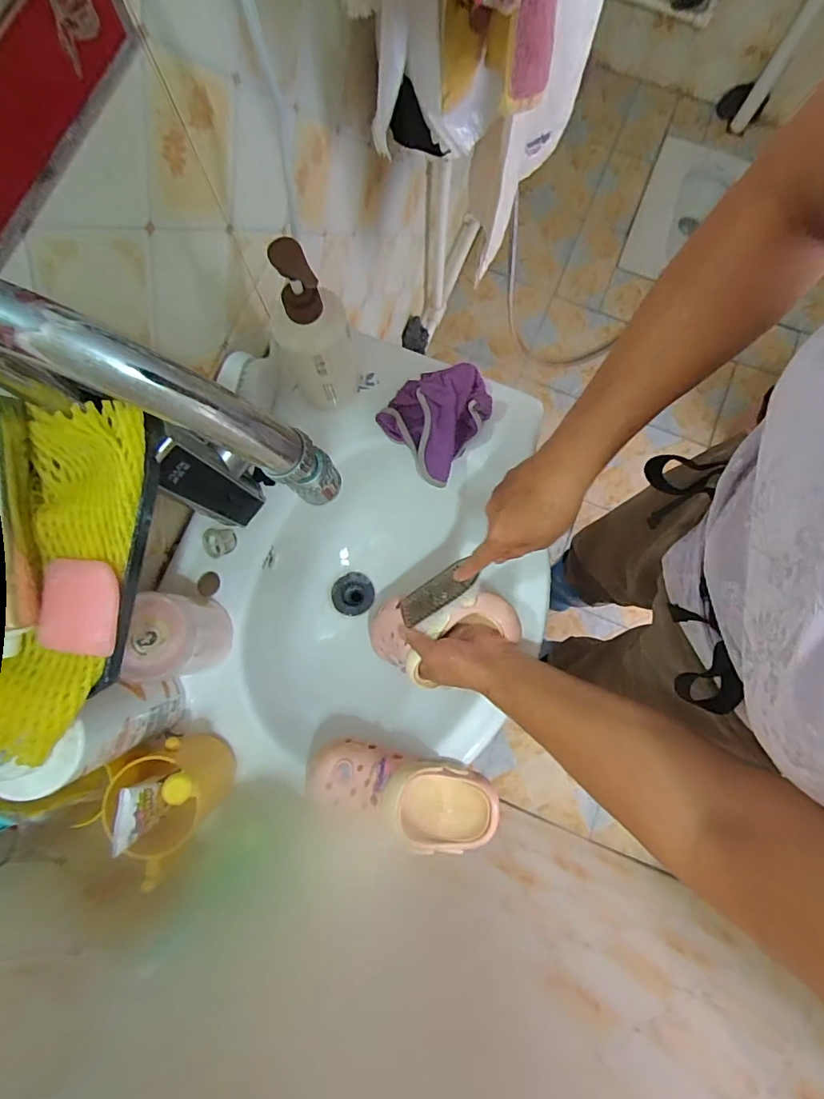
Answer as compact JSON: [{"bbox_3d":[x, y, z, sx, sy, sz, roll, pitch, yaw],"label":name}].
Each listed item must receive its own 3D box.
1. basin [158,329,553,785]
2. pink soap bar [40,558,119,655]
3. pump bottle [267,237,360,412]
[{"bbox_3d":[-0.039,0.026,0.599,0.361,0.171,0.508,38,81,7],"label":"basin"},{"bbox_3d":[-0.216,0.037,0.311,0.056,0.011,0.060,2,79,0],"label":"pink soap bar"},{"bbox_3d":[-0.096,-0.215,0.492,0.077,0.210,0.060,-24,80,-5],"label":"pump bottle"}]

